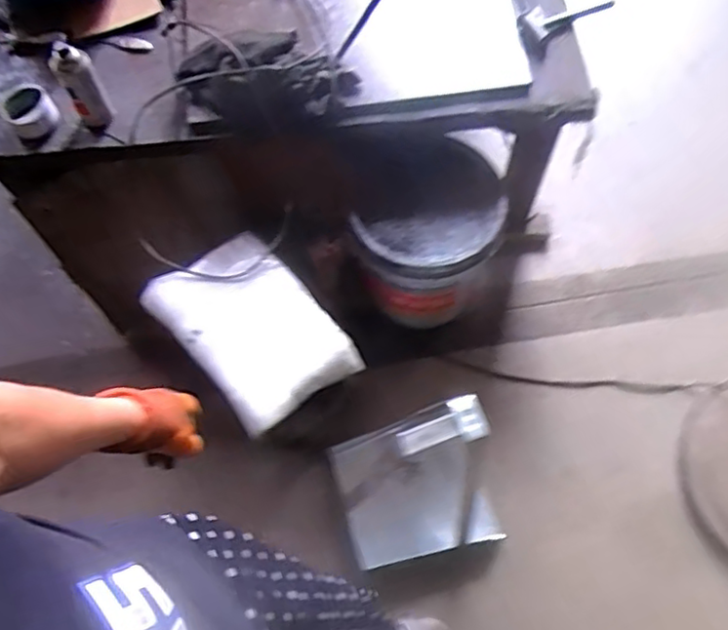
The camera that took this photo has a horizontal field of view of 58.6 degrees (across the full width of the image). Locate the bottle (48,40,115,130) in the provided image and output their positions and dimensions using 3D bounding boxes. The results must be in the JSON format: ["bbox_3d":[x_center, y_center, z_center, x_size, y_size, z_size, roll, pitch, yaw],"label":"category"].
[{"bbox_3d":[-0.457,-0.372,1.054,0.061,0.147,0.049,-32,71,-11],"label":"bottle"}]

